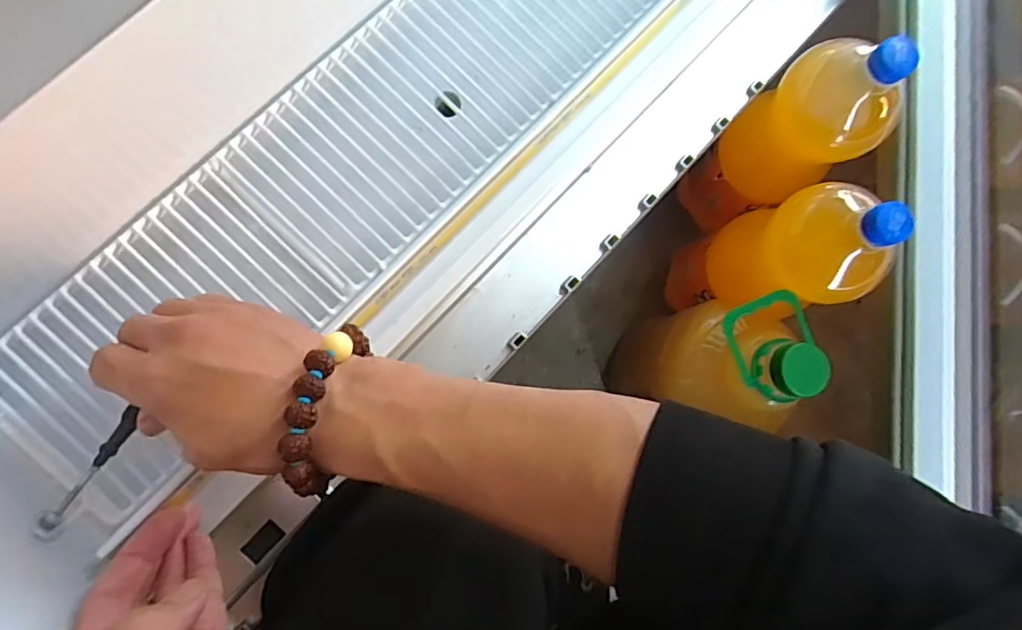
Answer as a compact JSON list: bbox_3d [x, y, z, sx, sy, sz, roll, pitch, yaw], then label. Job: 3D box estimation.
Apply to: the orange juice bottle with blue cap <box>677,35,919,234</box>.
[{"bbox_3d":[0.246,-0.160,0.544,0.090,0.266,0.093,-33,91,-9],"label":"orange juice bottle with blue cap"}]

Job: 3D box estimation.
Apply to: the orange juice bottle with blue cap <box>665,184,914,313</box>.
[{"bbox_3d":[0.236,-0.051,0.539,0.078,0.284,0.091,-13,87,-9],"label":"orange juice bottle with blue cap"}]

